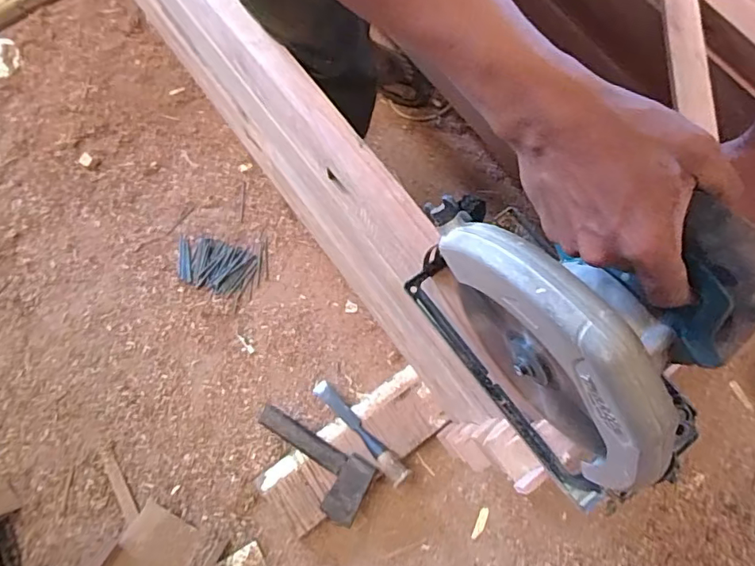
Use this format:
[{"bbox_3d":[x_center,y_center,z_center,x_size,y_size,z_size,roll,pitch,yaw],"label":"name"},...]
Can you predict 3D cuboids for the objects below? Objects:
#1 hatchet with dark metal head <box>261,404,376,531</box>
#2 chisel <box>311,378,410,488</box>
[{"bbox_3d":[-0.135,0.333,0.955,0.257,0.036,0.118,30,76,9],"label":"hatchet with dark metal head"},{"bbox_3d":[-0.035,0.280,0.980,0.034,0.023,0.254,-42,57,-11],"label":"chisel"}]

